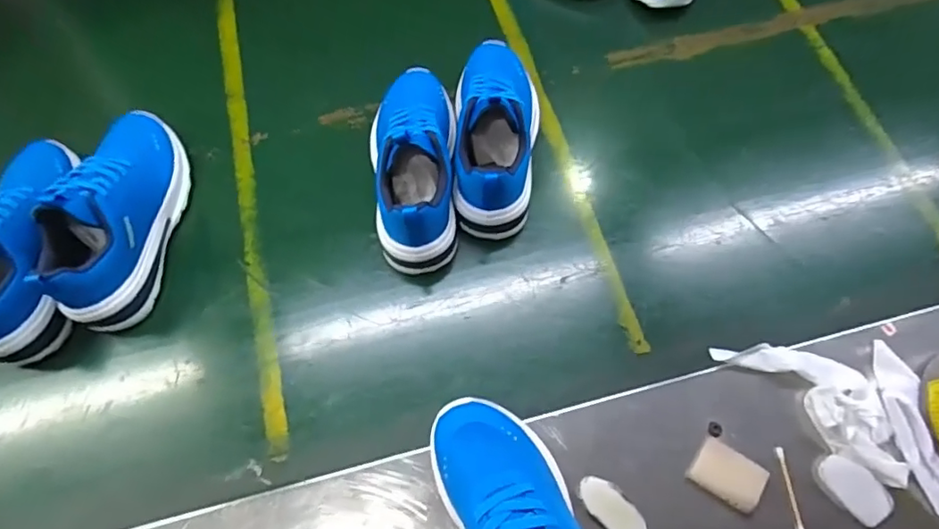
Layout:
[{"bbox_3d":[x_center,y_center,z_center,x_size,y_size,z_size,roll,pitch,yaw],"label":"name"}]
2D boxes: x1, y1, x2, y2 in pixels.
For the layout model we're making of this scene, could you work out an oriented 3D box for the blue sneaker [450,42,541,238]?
[{"bbox_3d":[0.032,-0.153,0.578,0.083,0.120,0.228,3,67,3],"label":"blue sneaker"}]

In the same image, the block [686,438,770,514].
[{"bbox_3d":[0.217,0.177,0.468,0.055,0.012,0.041,30,71,14],"label":"block"}]

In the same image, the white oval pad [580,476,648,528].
[{"bbox_3d":[0.118,0.204,0.462,0.031,0.019,0.061,-39,71,-13],"label":"white oval pad"}]

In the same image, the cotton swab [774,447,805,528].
[{"bbox_3d":[0.268,0.189,0.464,0.008,0.004,0.071,-4,67,0],"label":"cotton swab"}]

